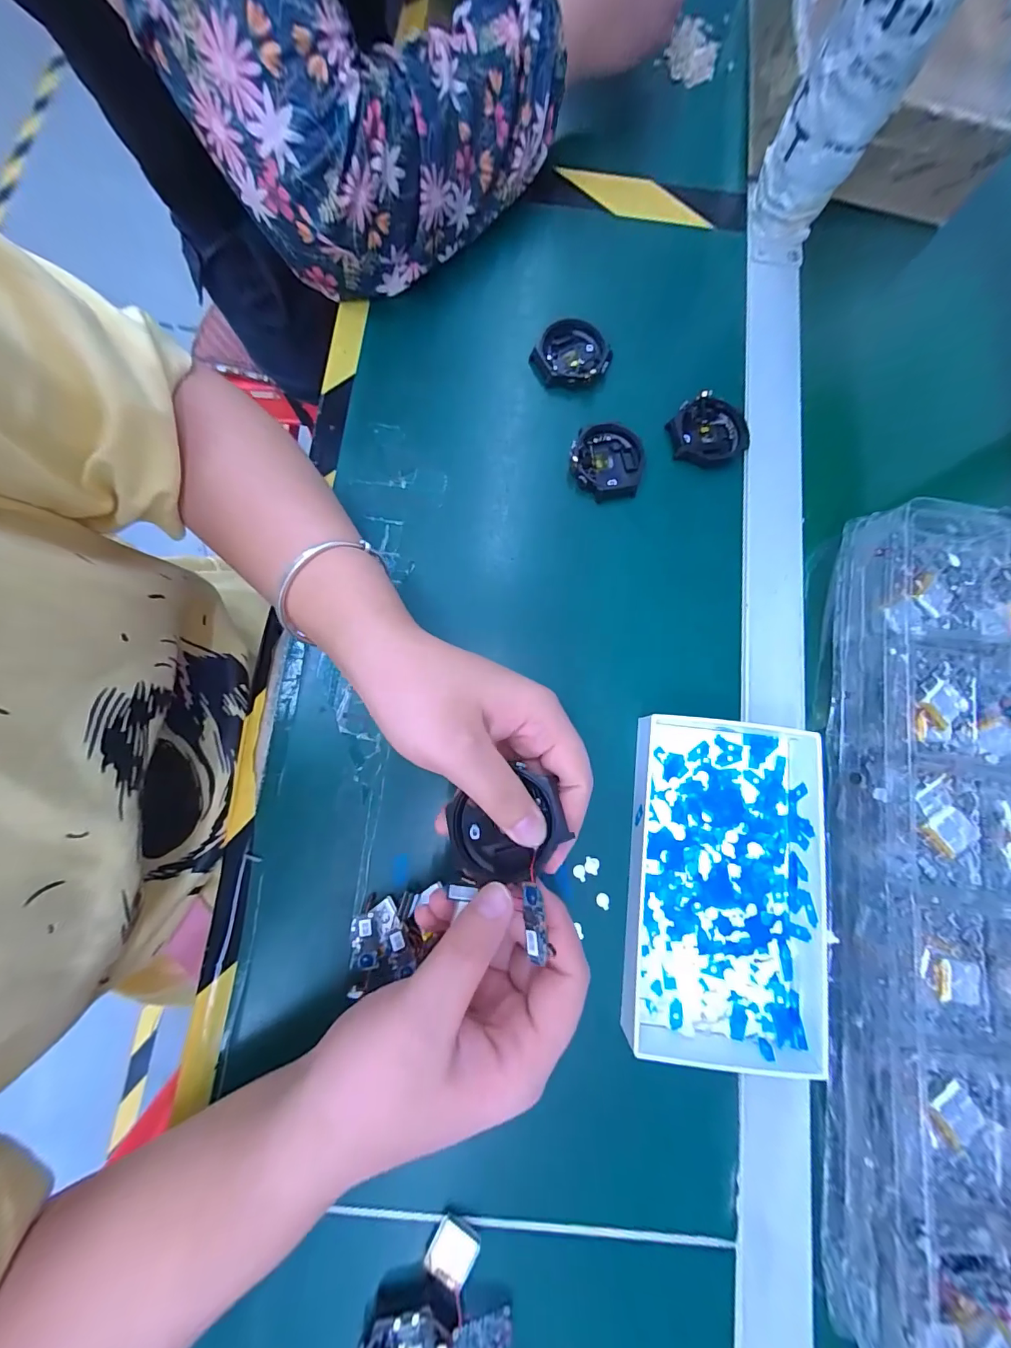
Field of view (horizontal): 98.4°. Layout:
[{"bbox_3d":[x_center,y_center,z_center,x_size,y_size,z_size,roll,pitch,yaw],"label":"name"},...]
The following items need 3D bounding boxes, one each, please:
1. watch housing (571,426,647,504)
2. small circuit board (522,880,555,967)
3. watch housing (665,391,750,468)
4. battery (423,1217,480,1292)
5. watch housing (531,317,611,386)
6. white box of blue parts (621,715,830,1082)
[{"bbox_3d":[0.070,-0.147,0.302,0.050,0.011,0.051,0,79,-1],"label":"watch housing"},{"bbox_3d":[0.011,0.096,0.170,0.007,0.007,0.027,-4,67,-2],"label":"small circuit board"},{"bbox_3d":[0.144,-0.172,0.309,0.054,0.011,0.046,11,79,1],"label":"watch housing"},{"bbox_3d":[-0.026,0.292,0.219,0.022,0.008,0.023,33,80,5],"label":"battery"},{"bbox_3d":[0.046,-0.231,0.315,0.053,0.016,0.046,-11,80,-3],"label":"watch housing"},{"bbox_3d":[0.126,0.117,0.246,0.107,0.025,0.177,7,79,0],"label":"white box of blue parts"}]

